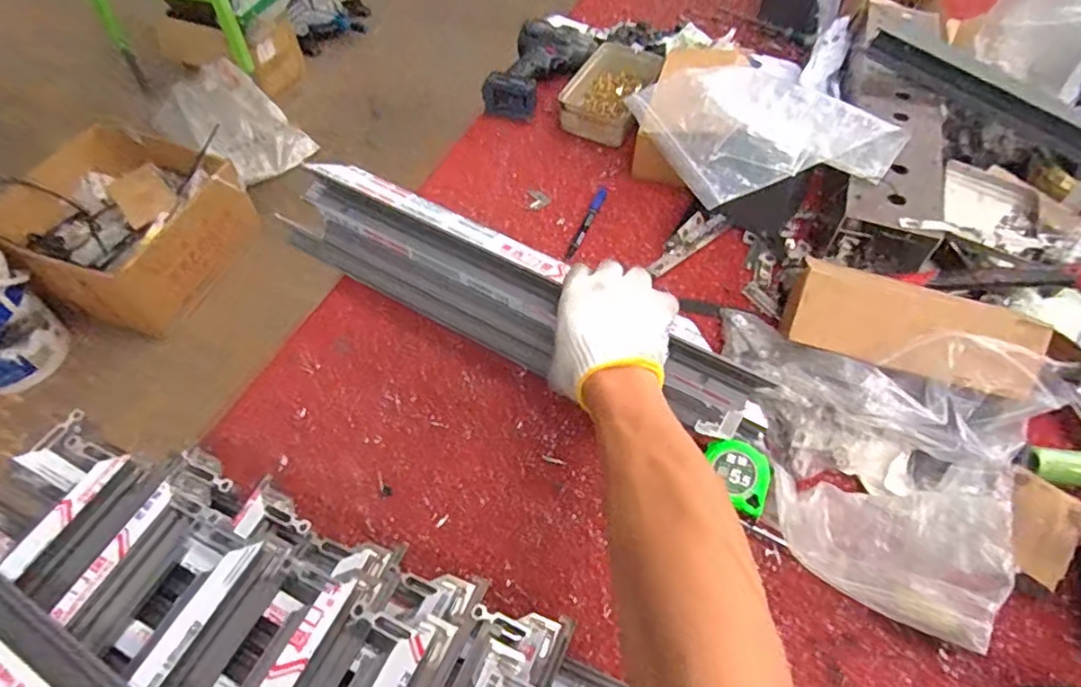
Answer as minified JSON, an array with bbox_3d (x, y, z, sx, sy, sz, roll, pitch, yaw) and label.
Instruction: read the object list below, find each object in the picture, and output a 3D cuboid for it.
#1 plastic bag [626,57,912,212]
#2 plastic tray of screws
[{"bbox_3d":[0.249,-0.267,0.710,0.232,0.049,0.277,-13,56,-9],"label":"plastic bag"},{"bbox_3d":[0.099,-0.355,0.846,0.106,0.060,0.163,20,57,13],"label":"plastic tray of screws"}]

